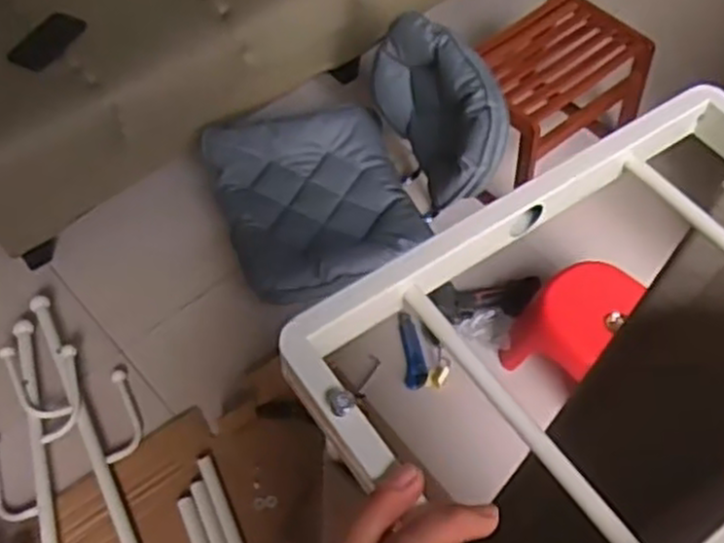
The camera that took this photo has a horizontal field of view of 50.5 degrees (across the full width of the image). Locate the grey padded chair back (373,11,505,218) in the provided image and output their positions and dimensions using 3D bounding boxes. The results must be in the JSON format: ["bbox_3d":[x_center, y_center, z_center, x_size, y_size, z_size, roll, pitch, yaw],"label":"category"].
[{"bbox_3d":[0.154,-0.312,1.501,0.134,0.244,0.412,-18,58,-13],"label":"grey padded chair back"}]

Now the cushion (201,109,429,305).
[{"bbox_3d":[-0.097,-0.154,1.601,0.391,0.062,0.435,-12,67,-26],"label":"cushion"}]

